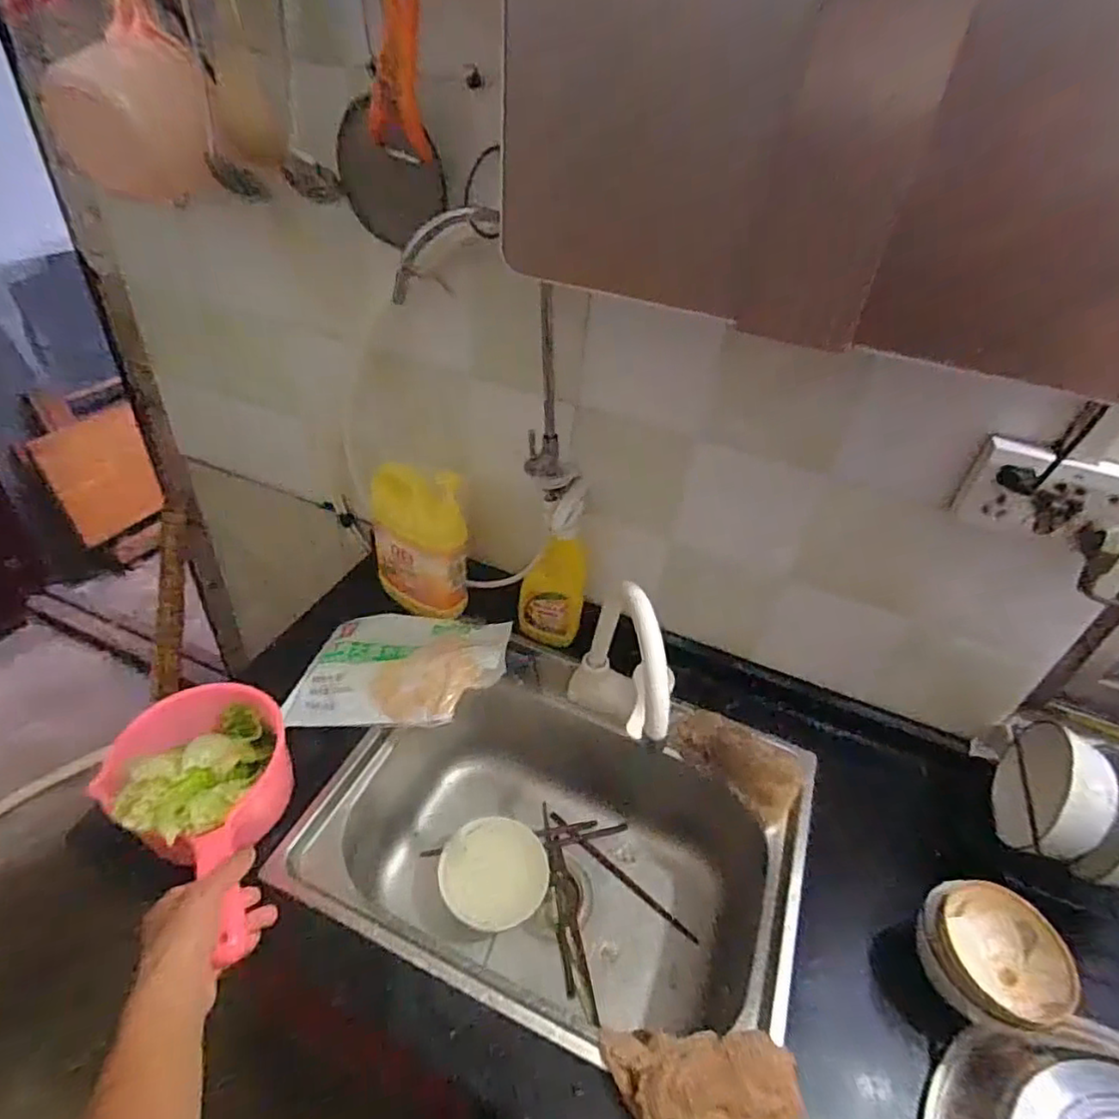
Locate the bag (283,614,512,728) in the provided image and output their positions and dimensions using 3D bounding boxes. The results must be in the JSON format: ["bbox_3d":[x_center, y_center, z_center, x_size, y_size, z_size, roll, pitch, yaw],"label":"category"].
[{"bbox_3d":[-0.202,0.135,0.799,0.263,0.067,0.160,5,39,-3],"label":"bag"}]

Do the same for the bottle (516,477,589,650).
[{"bbox_3d":[-0.006,0.012,0.849,0.089,0.235,0.059,6,39,-1],"label":"bottle"}]

